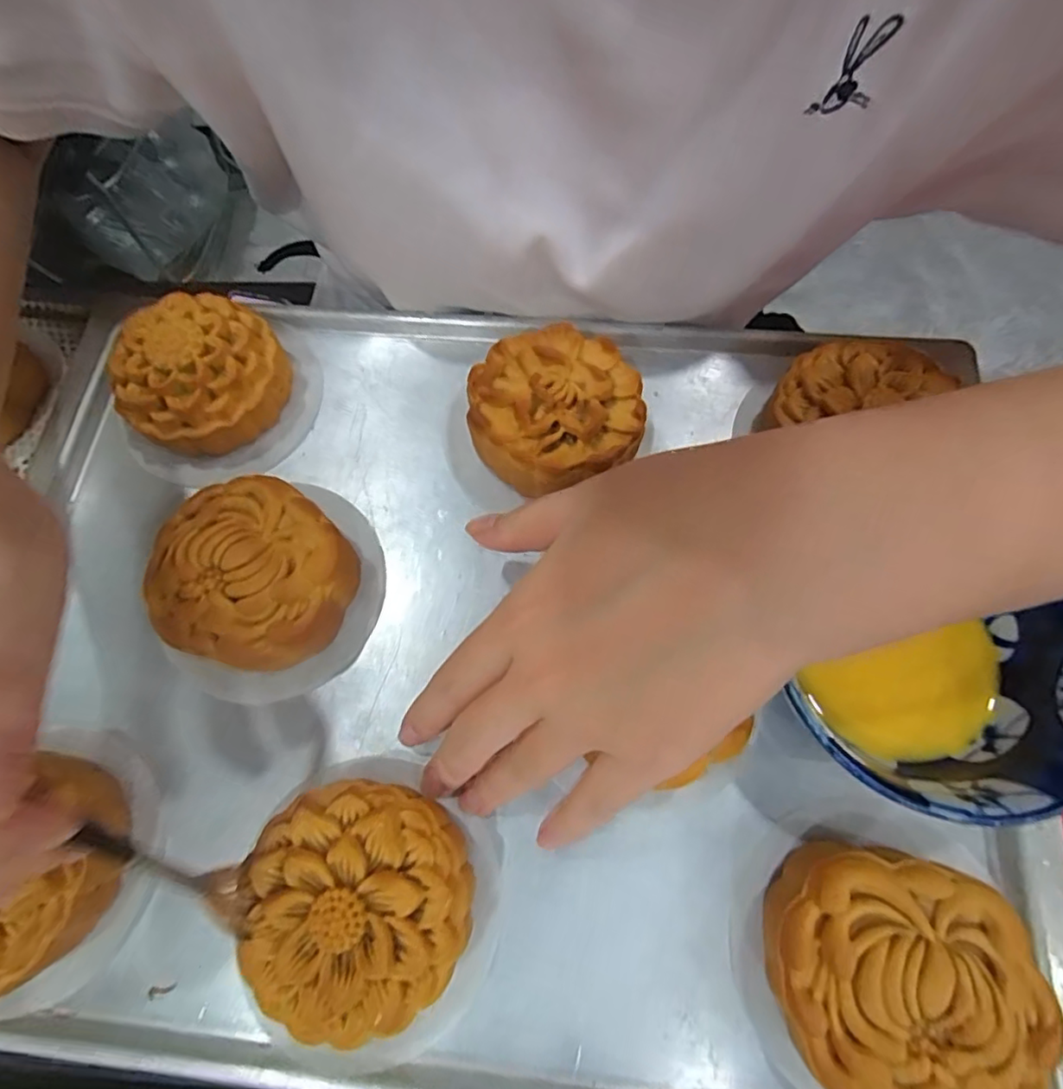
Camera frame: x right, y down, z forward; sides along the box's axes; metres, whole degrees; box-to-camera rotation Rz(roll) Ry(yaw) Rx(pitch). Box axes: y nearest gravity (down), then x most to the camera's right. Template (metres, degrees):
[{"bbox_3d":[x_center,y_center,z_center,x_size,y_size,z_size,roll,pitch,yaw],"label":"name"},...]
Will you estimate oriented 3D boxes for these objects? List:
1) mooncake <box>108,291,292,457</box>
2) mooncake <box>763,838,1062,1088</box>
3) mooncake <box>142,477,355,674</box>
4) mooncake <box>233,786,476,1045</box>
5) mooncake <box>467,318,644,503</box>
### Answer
[{"bbox_3d":[-0.151,-0.079,0.276,0.074,0.038,0.066,-26,71,-7],"label":"mooncake"},{"bbox_3d":[0.115,0.137,0.190,0.078,0.034,0.074,11,71,6],"label":"mooncake"},{"bbox_3d":[-0.111,0.012,0.243,0.079,0.036,0.074,33,75,13],"label":"mooncake"},{"bbox_3d":[-0.056,0.120,0.202,0.069,0.036,0.071,-1,70,2],"label":"mooncake"},{"bbox_3d":[0.010,-0.056,0.261,0.070,0.036,0.068,-1,70,2],"label":"mooncake"}]

